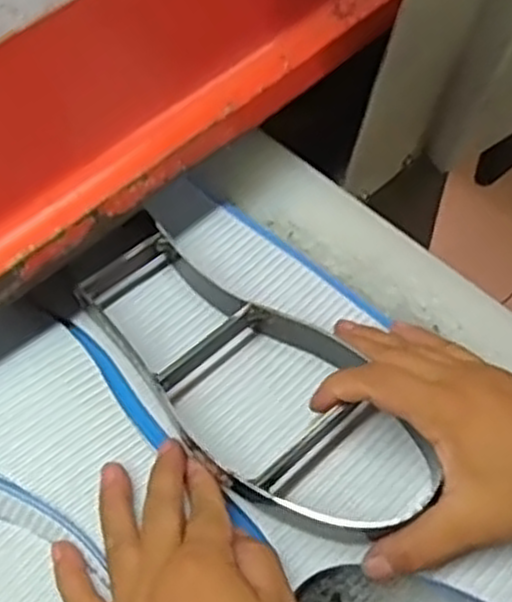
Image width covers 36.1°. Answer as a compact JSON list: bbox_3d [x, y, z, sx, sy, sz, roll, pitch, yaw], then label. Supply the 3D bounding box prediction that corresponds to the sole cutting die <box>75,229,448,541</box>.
[{"bbox_3d":[0.001,0.042,0.438,0.105,0.041,0.217,-36,65,-19],"label":"sole cutting die"}]

